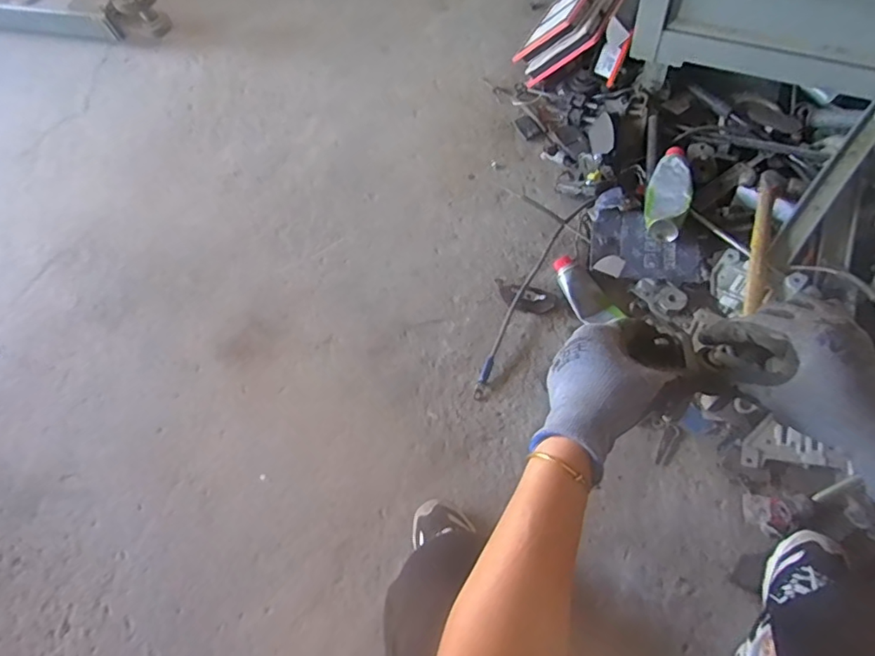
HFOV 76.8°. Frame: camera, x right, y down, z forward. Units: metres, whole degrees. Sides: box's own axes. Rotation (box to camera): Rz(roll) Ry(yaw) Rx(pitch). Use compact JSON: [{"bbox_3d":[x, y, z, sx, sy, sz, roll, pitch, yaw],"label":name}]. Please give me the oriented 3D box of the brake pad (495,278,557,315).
[{"bbox_3d":[0.168,-0.058,1.077,0.124,0.019,0.049,20,71,16],"label":"brake pad"}]

